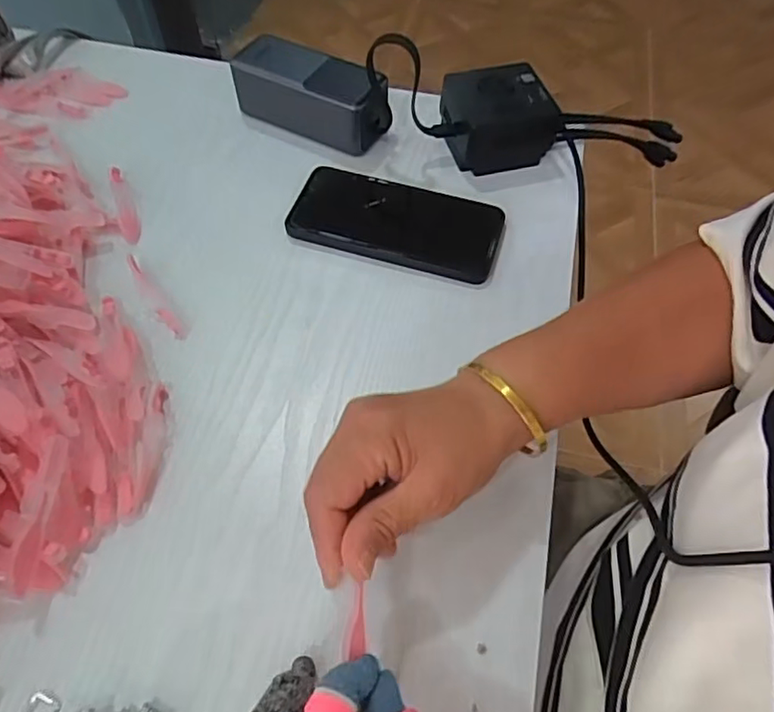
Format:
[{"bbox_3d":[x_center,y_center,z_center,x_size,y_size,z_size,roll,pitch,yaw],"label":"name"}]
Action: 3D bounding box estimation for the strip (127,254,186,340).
[{"bbox_3d":[-0.164,-0.043,0.404,0.010,0.010,0.081,-34,64,-19],"label":"strip"}]

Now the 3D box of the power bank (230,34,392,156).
[{"bbox_3d":[-0.064,-0.223,0.495,0.141,0.056,0.049,23,61,14],"label":"power bank"}]

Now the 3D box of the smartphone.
[{"bbox_3d":[0.008,-0.105,0.445,0.156,0.011,0.081,14,59,9],"label":"smartphone"}]

